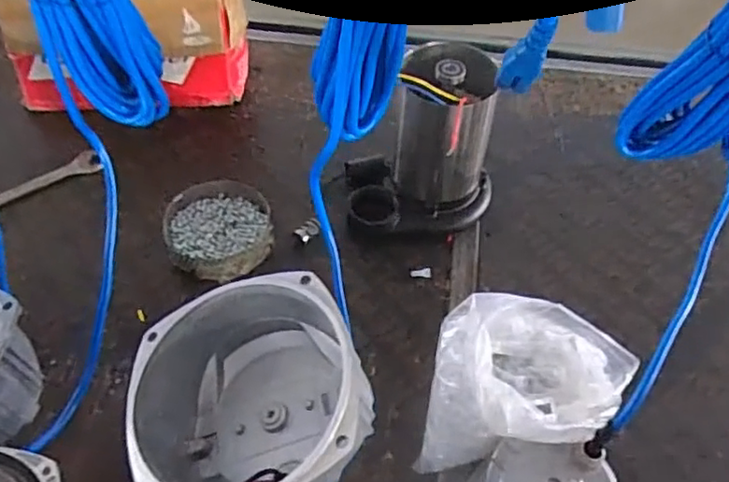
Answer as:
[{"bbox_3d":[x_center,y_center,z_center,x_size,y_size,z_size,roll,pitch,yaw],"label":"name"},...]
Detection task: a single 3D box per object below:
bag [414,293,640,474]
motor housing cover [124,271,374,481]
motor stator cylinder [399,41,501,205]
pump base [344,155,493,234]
[{"bbox_3d":[0.154,0.142,0.584,0.174,0.170,0.149,13,49,10],"label":"bag"},{"bbox_3d":[-0.062,0.100,0.369,0.139,0.085,0.134,-26,52,2],"label":"motor housing cover"},{"bbox_3d":[0.100,-0.139,0.765,0.111,0.180,0.104,10,49,7],"label":"motor stator cylinder"},{"bbox_3d":[0.076,-0.075,0.854,0.199,0.050,0.148,-2,48,-3],"label":"pump base"}]

